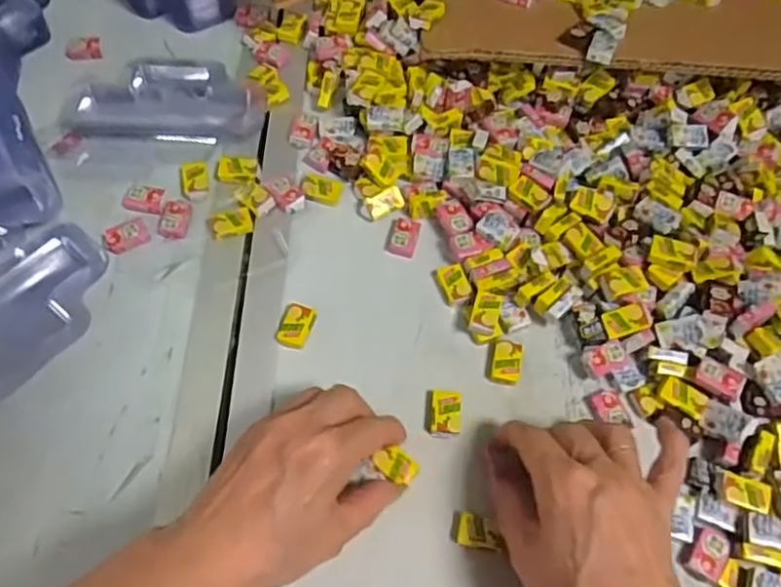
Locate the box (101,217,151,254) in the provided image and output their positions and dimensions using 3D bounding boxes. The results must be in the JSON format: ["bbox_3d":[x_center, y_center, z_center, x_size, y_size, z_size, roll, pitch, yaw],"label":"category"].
[{"bbox_3d":[-0.175,-0.038,0.425,0.028,0.004,0.020,-35,69,-17],"label":"box"}]

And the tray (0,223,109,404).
[{"bbox_3d":[-0.236,0.017,0.392,0.139,0.011,0.082,-41,71,-19],"label":"tray"}]

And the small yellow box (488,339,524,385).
[{"bbox_3d":[0.071,0.042,0.392,0.019,0.007,0.027,11,63,4],"label":"small yellow box"}]

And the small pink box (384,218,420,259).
[{"bbox_3d":[0.008,-0.038,0.432,0.020,0.010,0.027,14,64,5],"label":"small pink box"}]

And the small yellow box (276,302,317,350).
[{"bbox_3d":[-0.059,0.020,0.398,0.019,0.008,0.027,15,64,6],"label":"small yellow box"}]

